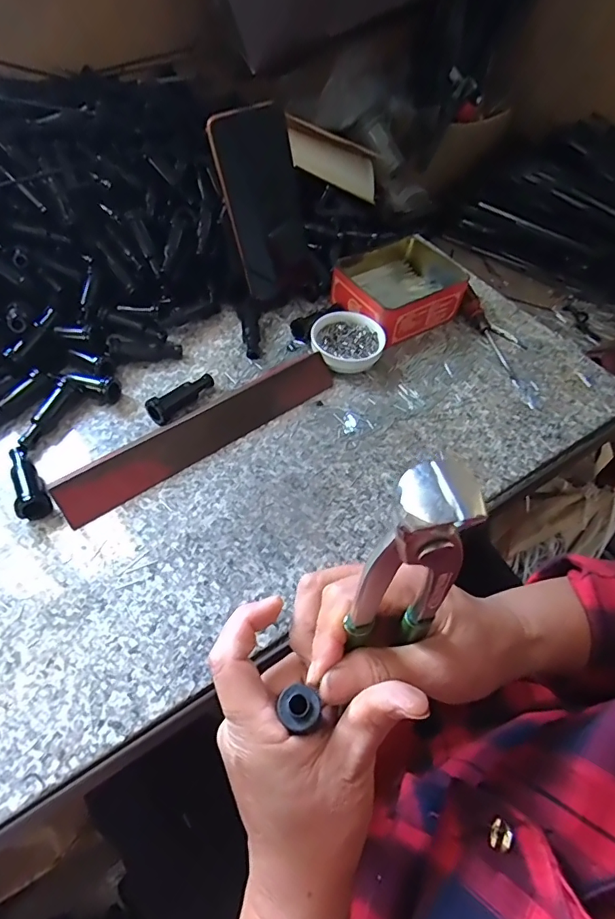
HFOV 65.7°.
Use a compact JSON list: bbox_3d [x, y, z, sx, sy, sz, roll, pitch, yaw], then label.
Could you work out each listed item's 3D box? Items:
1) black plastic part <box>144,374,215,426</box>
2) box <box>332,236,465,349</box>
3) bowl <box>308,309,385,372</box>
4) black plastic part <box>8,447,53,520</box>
[{"bbox_3d":[-0.114,-0.060,0.429,0.020,0.027,0.066,32,58,16],"label":"black plastic part"},{"bbox_3d":[0.098,-0.188,0.520,0.130,0.042,0.111,-29,62,-23],"label":"box"},{"bbox_3d":[0.039,-0.115,0.476,0.071,0.027,0.067,3,55,-4],"label":"bowl"},{"bbox_3d":[-0.220,0.017,0.368,0.023,0.021,0.069,-29,62,-23],"label":"black plastic part"}]

